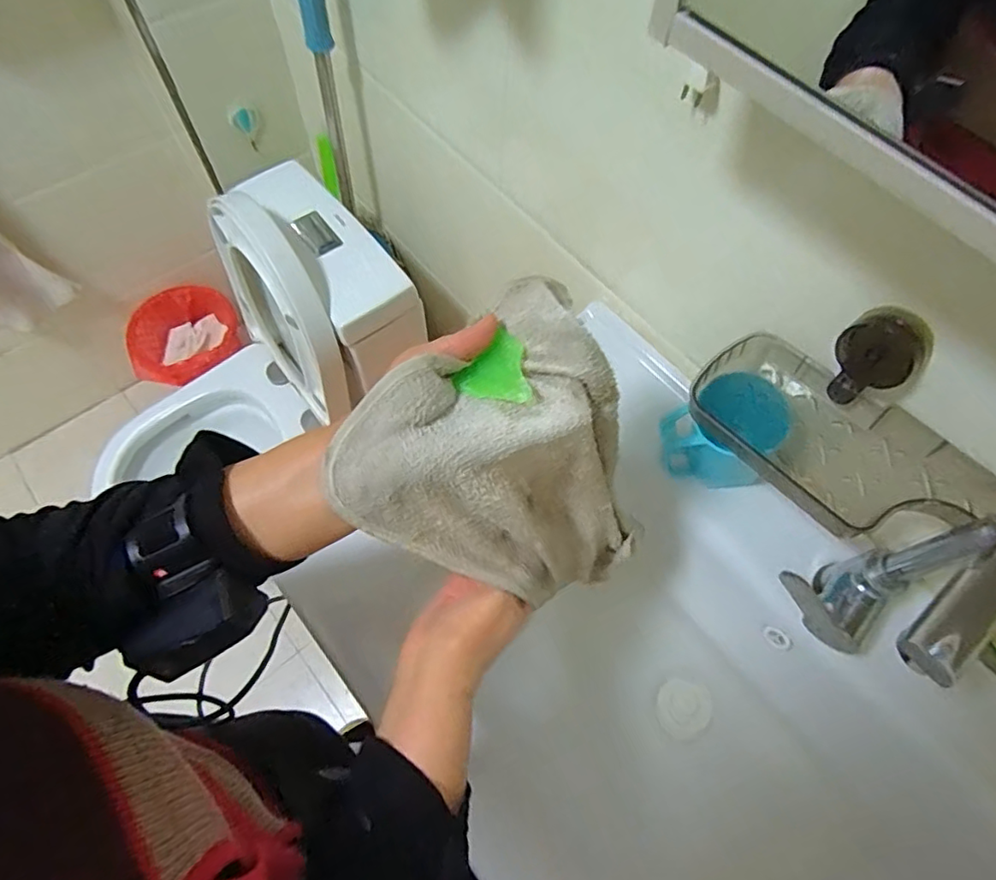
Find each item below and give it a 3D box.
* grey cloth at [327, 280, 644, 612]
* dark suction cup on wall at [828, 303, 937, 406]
[{"bbox_3d":[0.014,0.042,0.401,0.162,0.205,0.171,38,68,15],"label":"grey cloth"},{"bbox_3d":[0.293,-0.061,0.454,0.024,0.090,0.056,-40,72,-19],"label":"dark suction cup on wall"}]

